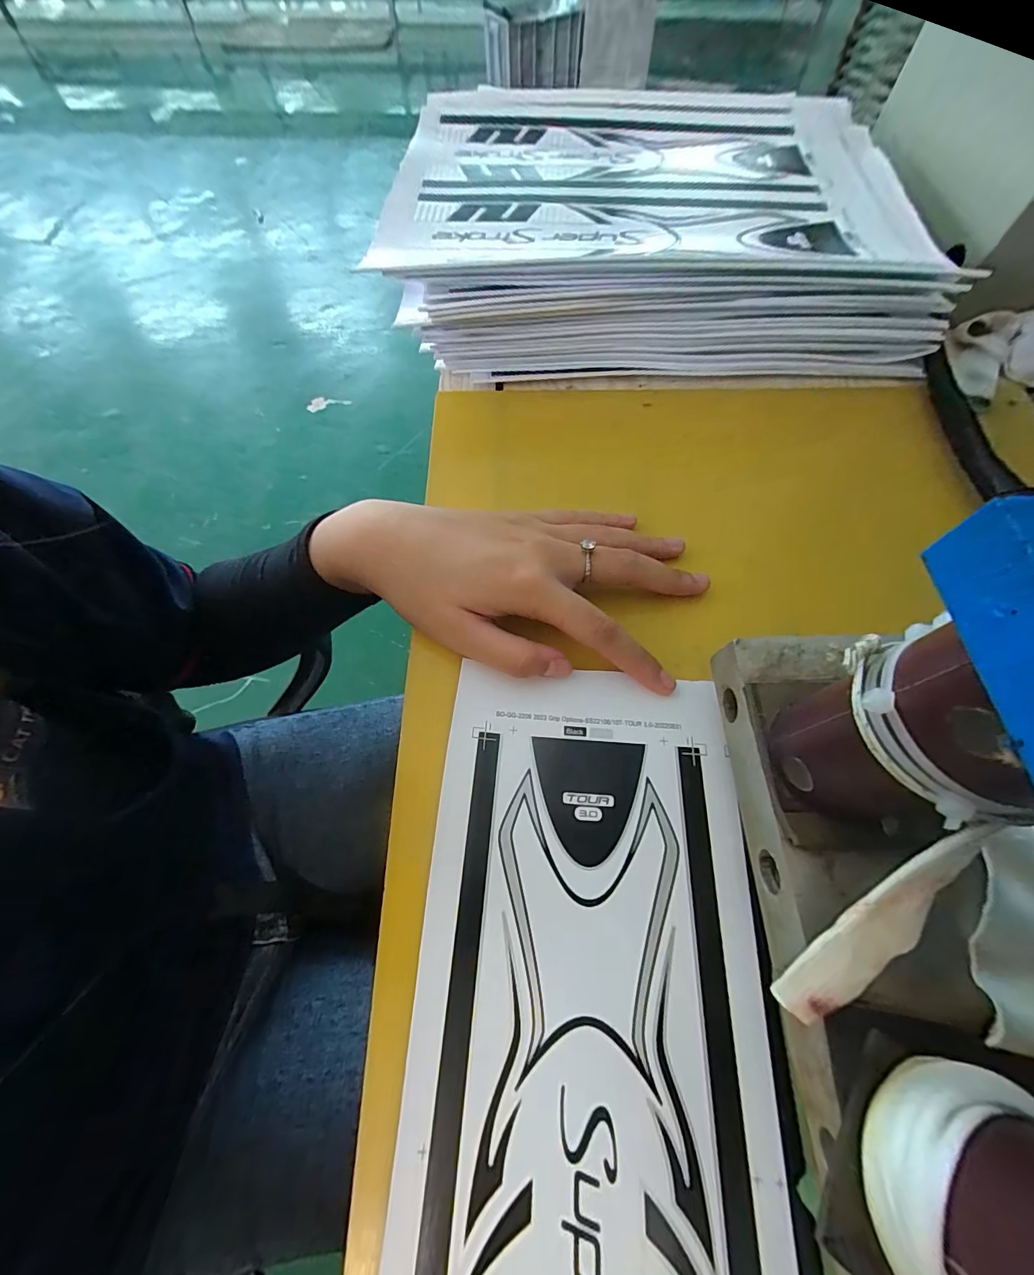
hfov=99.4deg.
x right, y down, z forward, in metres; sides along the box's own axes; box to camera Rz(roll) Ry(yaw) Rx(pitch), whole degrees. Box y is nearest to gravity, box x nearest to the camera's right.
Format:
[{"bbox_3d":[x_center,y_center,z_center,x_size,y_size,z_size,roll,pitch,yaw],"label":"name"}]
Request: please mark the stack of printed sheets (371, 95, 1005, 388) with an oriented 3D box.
[{"bbox_3d":[0.096,-0.308,0.327,0.338,0.070,0.256,0,64,1],"label":"stack of printed sheets"}]

